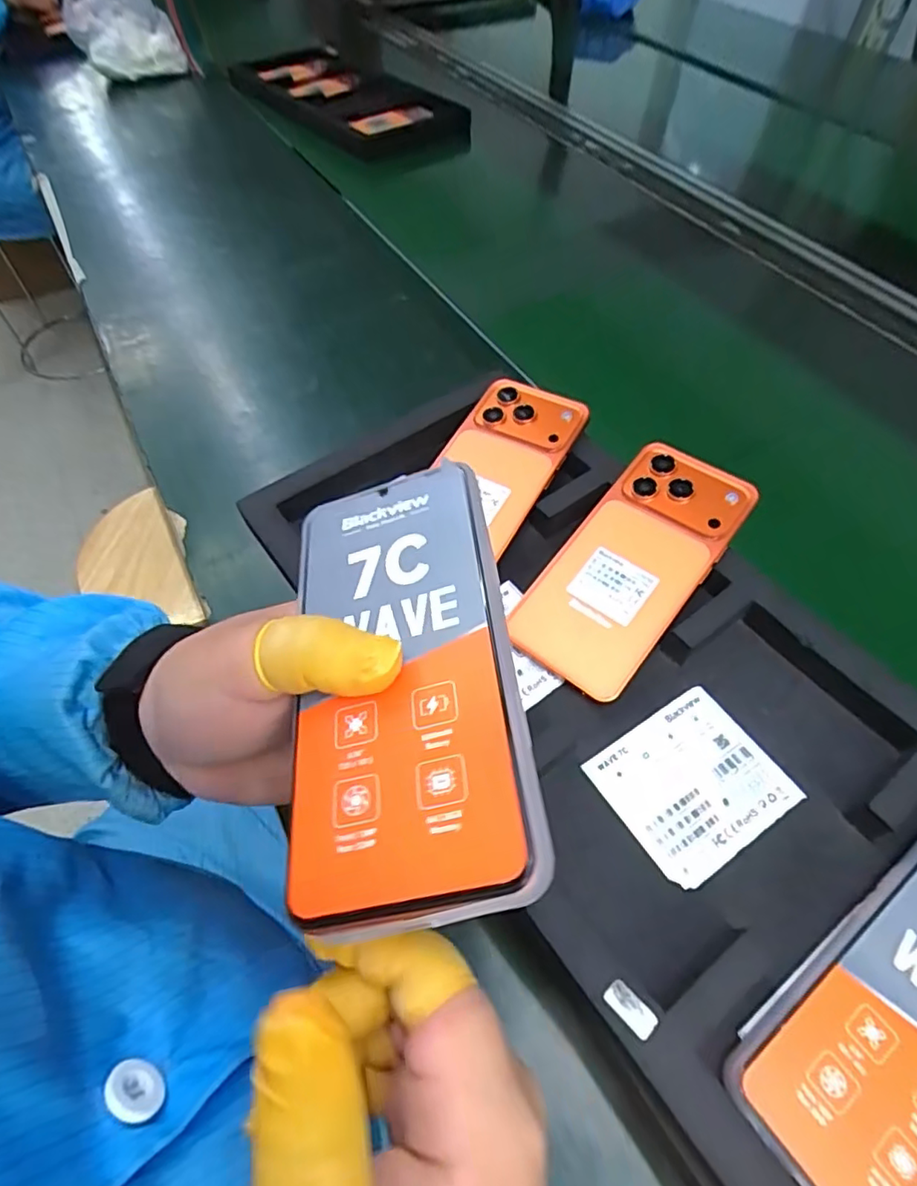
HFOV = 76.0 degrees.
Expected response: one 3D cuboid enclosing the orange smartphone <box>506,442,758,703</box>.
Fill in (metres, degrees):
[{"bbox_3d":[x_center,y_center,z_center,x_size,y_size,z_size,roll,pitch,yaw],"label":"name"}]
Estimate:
[{"bbox_3d":[0.103,-0.018,0.345,0.075,0.006,0.162,35,75,24],"label":"orange smartphone"}]

